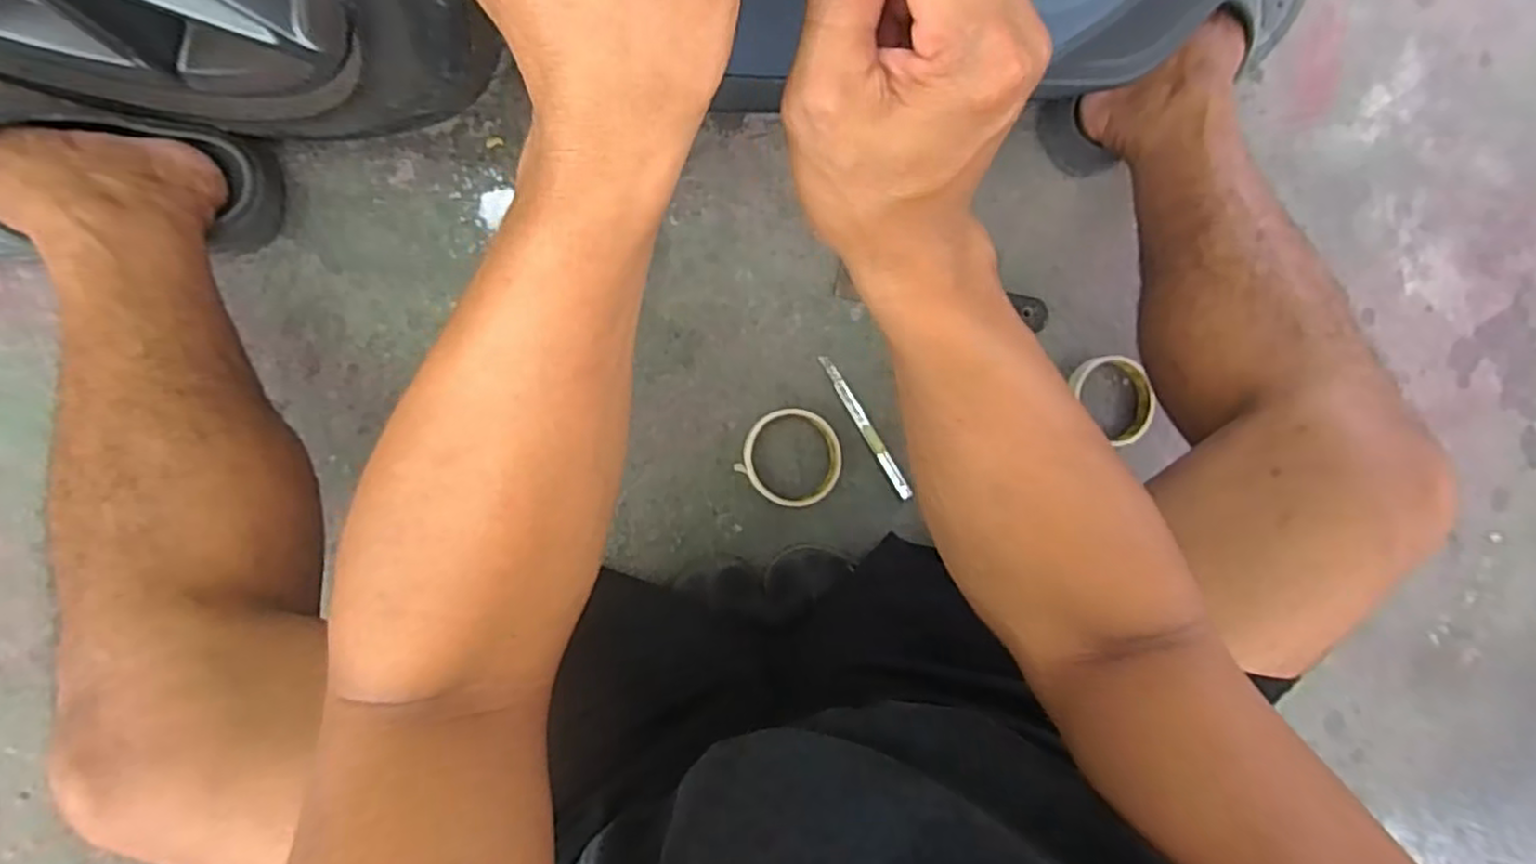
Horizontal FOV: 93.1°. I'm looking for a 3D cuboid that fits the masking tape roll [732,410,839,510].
[{"bbox_3d":[0.021,0.022,0.637,0.086,0.013,0.085,0,91,-10],"label":"masking tape roll"}]

